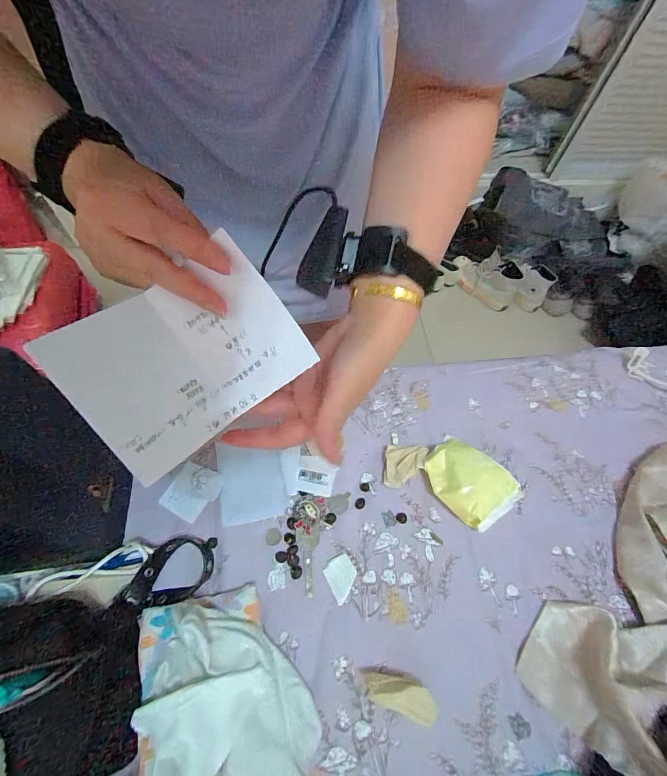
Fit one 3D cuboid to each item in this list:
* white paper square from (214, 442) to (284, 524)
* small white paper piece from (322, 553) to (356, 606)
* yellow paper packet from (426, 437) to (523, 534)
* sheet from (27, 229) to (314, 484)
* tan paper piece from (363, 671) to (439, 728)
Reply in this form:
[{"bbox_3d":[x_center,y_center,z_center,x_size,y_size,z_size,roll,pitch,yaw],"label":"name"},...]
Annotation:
[{"bbox_3d":[-0.102,0.112,0.439,0.075,0.007,0.097,-10,62,-10],"label":"white paper square"},{"bbox_3d":[0.010,0.209,0.395,0.033,0.004,0.042,-23,65,-16],"label":"small white paper piece"},{"bbox_3d":[0.165,0.115,0.441,0.087,0.048,0.108,-35,69,-21],"label":"yellow paper packet"},{"bbox_3d":[-0.091,-0.022,0.225,0.129,0.057,0.107,-31,100,9],"label":"sheet"},{"bbox_3d":[0.064,0.288,0.334,0.071,0.018,0.028,20,61,7],"label":"tan paper piece"}]

